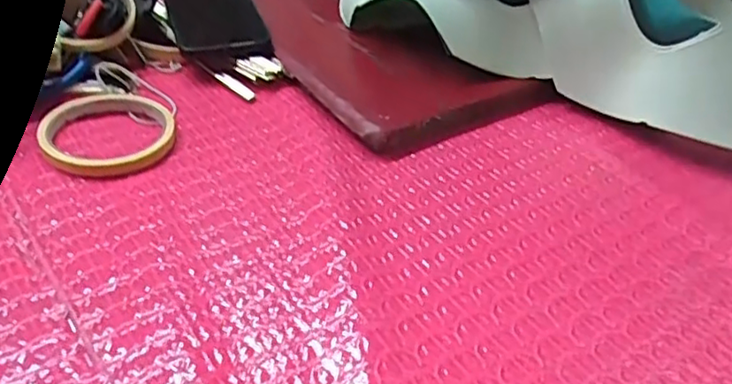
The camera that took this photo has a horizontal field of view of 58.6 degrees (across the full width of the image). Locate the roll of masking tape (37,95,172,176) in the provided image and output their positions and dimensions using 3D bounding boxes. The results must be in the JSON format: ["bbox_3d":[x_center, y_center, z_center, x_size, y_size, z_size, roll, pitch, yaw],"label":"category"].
[{"bbox_3d":[-0.183,-0.044,0.461,0.088,0.010,0.103,-13,41,-24],"label":"roll of masking tape"}]

